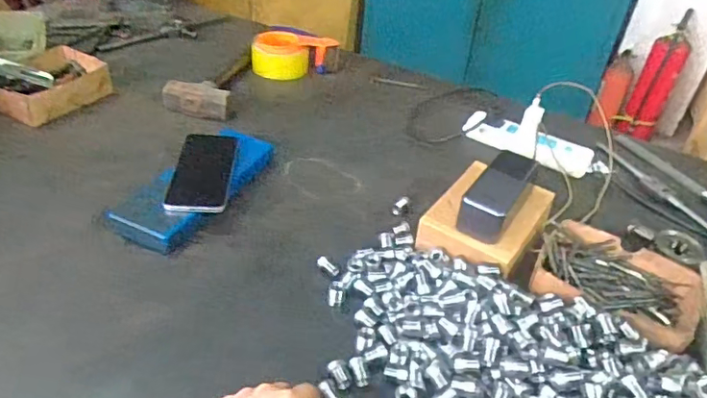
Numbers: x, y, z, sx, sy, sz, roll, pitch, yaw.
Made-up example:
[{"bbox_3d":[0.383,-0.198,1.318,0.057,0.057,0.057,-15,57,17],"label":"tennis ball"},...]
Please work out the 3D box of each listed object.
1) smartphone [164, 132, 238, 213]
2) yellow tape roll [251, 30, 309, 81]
[{"bbox_3d":[-0.204,-0.035,0.742,0.075,0.014,0.163,8,42,-10],"label":"smartphone"},{"bbox_3d":[-0.145,-0.286,1.076,0.111,0.058,0.111,4,37,-3],"label":"yellow tape roll"}]

